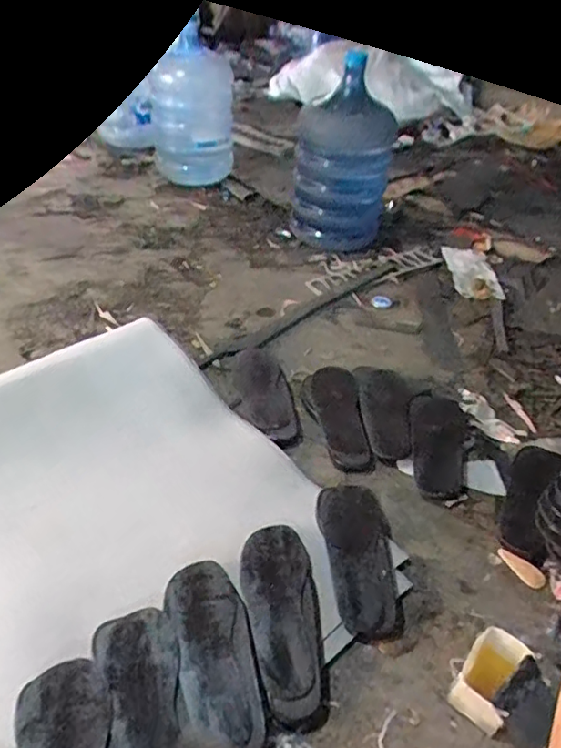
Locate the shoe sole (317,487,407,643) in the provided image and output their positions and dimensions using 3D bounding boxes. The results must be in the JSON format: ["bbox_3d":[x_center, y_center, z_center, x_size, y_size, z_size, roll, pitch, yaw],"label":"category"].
[{"bbox_3d":[0.115,0.260,0.832,0.104,0.035,0.247,1,38,-9],"label":"shoe sole"}]

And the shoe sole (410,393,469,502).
[{"bbox_3d":[0.283,0.118,1.040,0.107,0.026,0.256,14,38,9],"label":"shoe sole"}]

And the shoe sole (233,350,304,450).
[{"bbox_3d":[-0.030,0.034,1.111,0.102,0.020,0.286,-2,38,-12],"label":"shoe sole"}]

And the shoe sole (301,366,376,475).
[{"bbox_3d":[0.101,0.073,1.076,0.104,0.022,0.271,1,38,-8],"label":"shoe sole"}]

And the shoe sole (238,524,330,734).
[{"bbox_3d":[0.001,0.315,0.751,0.101,0.035,0.257,1,38,-9],"label":"shoe sole"}]

